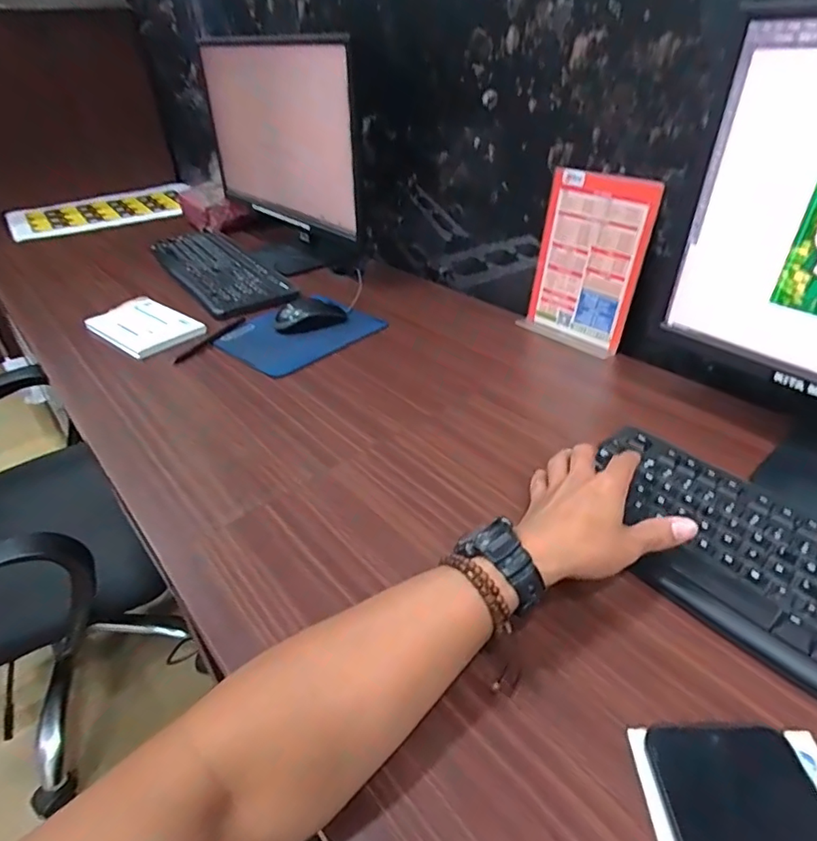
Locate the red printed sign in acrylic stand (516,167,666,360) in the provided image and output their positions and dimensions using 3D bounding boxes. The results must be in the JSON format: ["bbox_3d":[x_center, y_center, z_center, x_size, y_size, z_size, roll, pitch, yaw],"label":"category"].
[{"bbox_3d":[0.234,-0.207,0.701,0.150,0.206,0.062,29,47,36],"label":"red printed sign in acrylic stand"}]

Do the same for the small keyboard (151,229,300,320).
[{"bbox_3d":[-0.360,-0.296,0.989,0.145,0.021,0.497,-24,40,-25],"label":"small keyboard"}]

